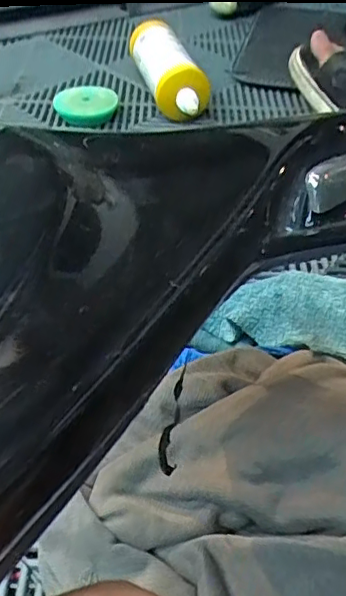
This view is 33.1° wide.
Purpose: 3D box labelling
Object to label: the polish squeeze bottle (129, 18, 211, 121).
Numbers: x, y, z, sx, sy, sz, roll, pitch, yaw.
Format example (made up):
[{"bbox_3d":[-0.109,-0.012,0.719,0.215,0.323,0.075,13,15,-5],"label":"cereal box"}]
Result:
[{"bbox_3d":[-0.010,-0.373,0.957,0.077,0.078,0.237,-12,46,-15],"label":"polish squeeze bottle"}]

